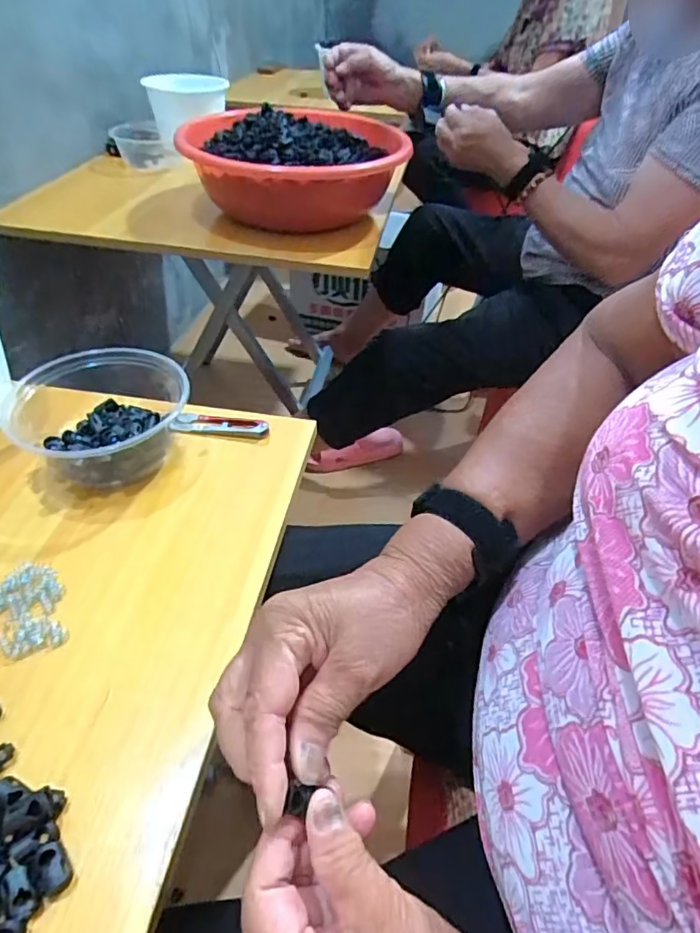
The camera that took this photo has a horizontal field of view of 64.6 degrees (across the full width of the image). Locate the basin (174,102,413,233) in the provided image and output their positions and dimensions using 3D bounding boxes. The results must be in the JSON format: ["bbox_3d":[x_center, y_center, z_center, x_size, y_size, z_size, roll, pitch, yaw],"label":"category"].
[{"bbox_3d":[-0.079,-0.461,0.852,0.327,0.124,0.314,3,44,0],"label":"basin"}]

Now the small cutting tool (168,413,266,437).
[{"bbox_3d":[-0.115,-0.039,0.493,0.086,0.008,0.022,3,44,1],"label":"small cutting tool"}]

